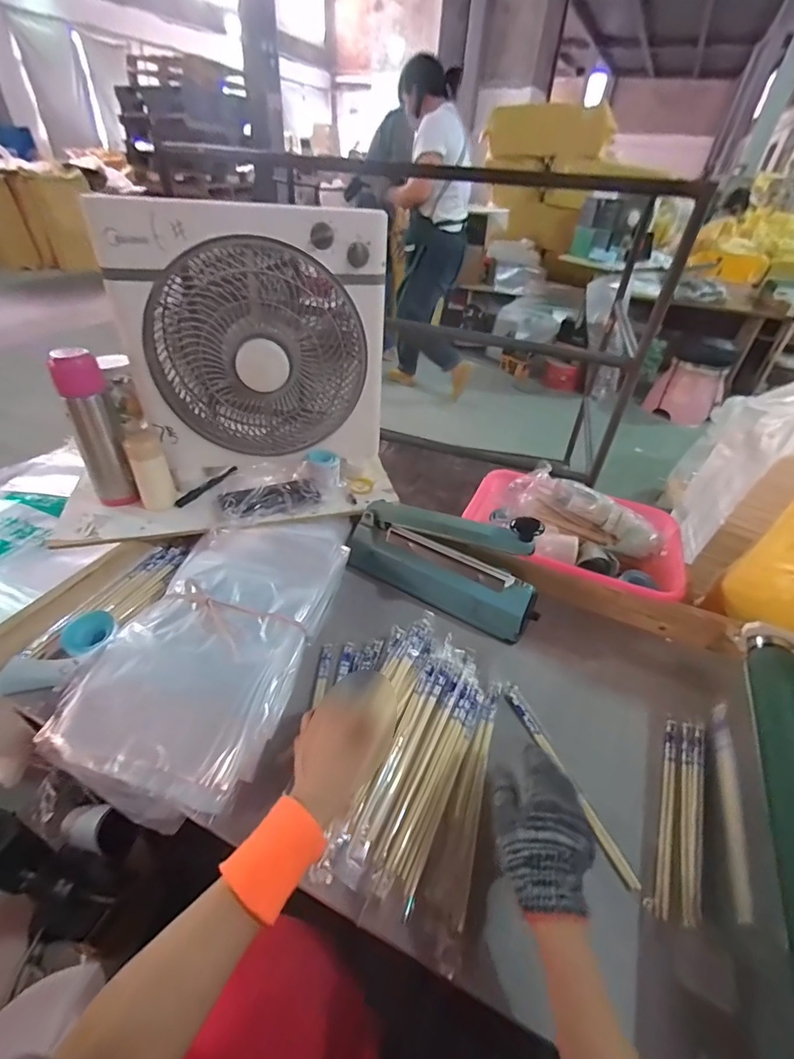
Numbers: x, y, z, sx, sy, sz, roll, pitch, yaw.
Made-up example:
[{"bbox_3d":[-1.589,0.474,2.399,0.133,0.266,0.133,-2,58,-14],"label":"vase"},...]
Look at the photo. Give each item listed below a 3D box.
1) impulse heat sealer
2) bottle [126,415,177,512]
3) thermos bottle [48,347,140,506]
[{"bbox_3d":[0.065,0.041,0.682,0.303,0.159,0.087,25,44,24],"label":"impulse heat sealer"},{"bbox_3d":[-0.397,-0.100,0.718,0.050,0.141,0.040,-20,45,-26],"label":"bottle"},{"bbox_3d":[-0.457,-0.149,0.688,0.063,0.235,0.057,-23,46,-29],"label":"thermos bottle"}]

